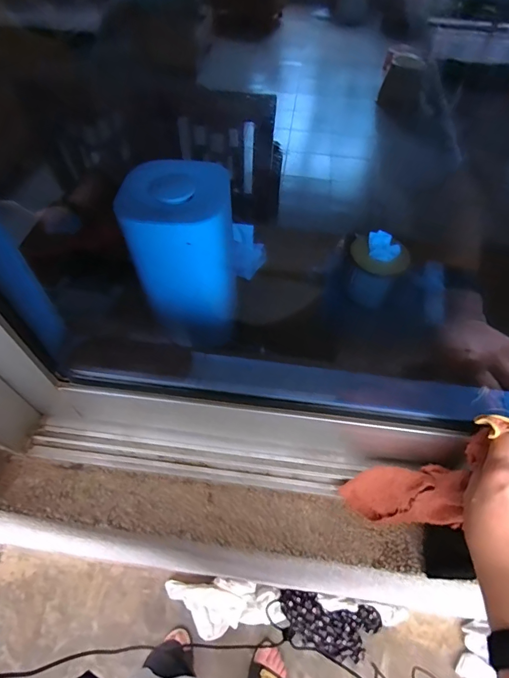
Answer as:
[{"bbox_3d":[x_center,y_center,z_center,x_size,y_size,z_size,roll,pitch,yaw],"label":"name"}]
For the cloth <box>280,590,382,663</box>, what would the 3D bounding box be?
[{"bbox_3d":[0.212,0.819,1.068,0.285,0.086,0.132,10,55,5],"label":"cloth"}]

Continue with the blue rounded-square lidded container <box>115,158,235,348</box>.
[{"bbox_3d":[-0.128,-0.144,0.714,0.160,0.326,0.135,4,55,1],"label":"blue rounded-square lidded container"}]

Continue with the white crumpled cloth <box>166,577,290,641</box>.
[{"bbox_3d":[-0.084,0.770,1.076,0.332,0.038,0.136,-2,55,-3],"label":"white crumpled cloth"}]

